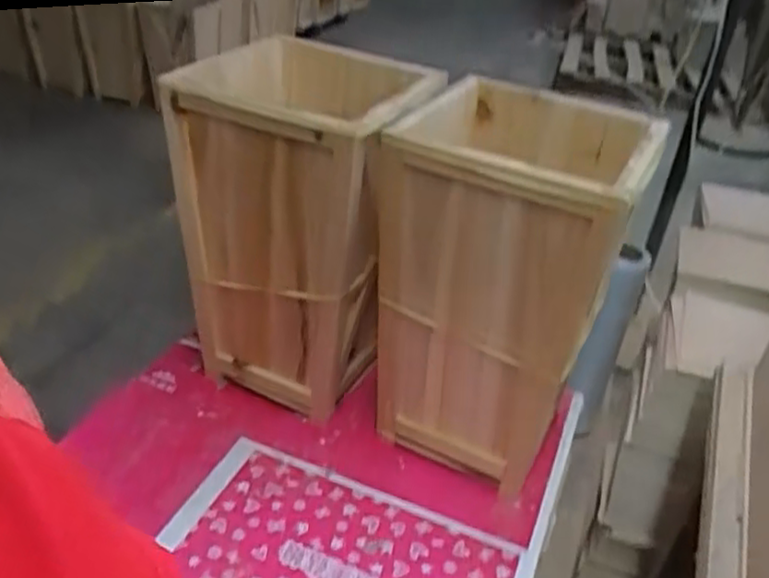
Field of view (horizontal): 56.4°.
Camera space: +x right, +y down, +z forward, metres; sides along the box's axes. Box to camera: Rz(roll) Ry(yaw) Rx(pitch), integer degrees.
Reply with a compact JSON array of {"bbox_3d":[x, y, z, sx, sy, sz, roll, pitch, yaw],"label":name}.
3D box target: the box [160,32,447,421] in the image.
[{"bbox_3d":[-0.107,-0.072,0.969,0.272,0.438,0.237,20,35,21],"label":"box"}]

